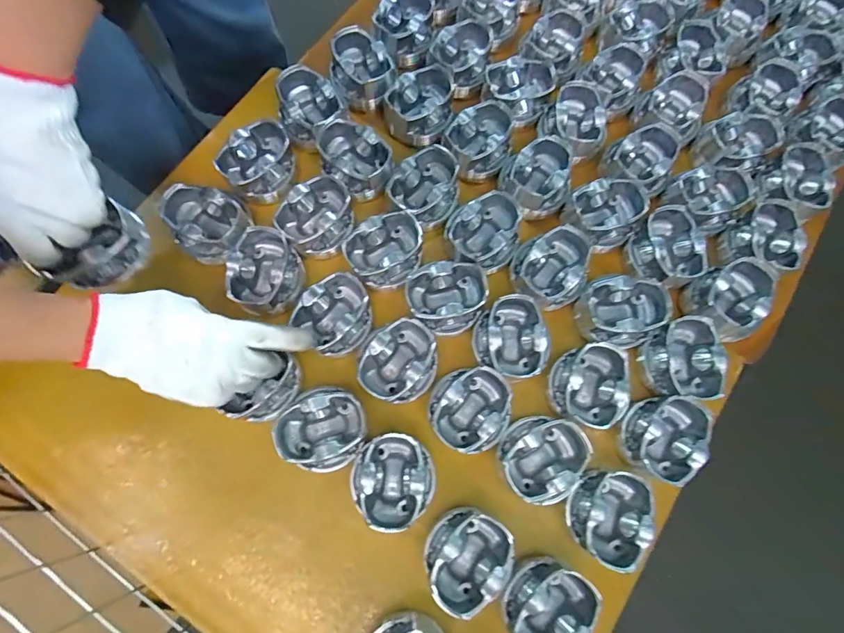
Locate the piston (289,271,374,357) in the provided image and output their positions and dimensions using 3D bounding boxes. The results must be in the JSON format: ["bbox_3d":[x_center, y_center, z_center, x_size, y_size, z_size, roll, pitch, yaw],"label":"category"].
[{"bbox_3d":[-0.084,-0.001,0.462,0.067,0.041,0.073,0,74,-1],"label":"piston"}]

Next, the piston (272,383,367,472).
[{"bbox_3d":[-0.093,0.106,0.435,0.080,0.039,0.076,0,74,-1],"label":"piston"}]

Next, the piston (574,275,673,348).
[{"bbox_3d":[0.212,-0.006,0.493,0.087,0.051,0.075,6,74,0],"label":"piston"}]

